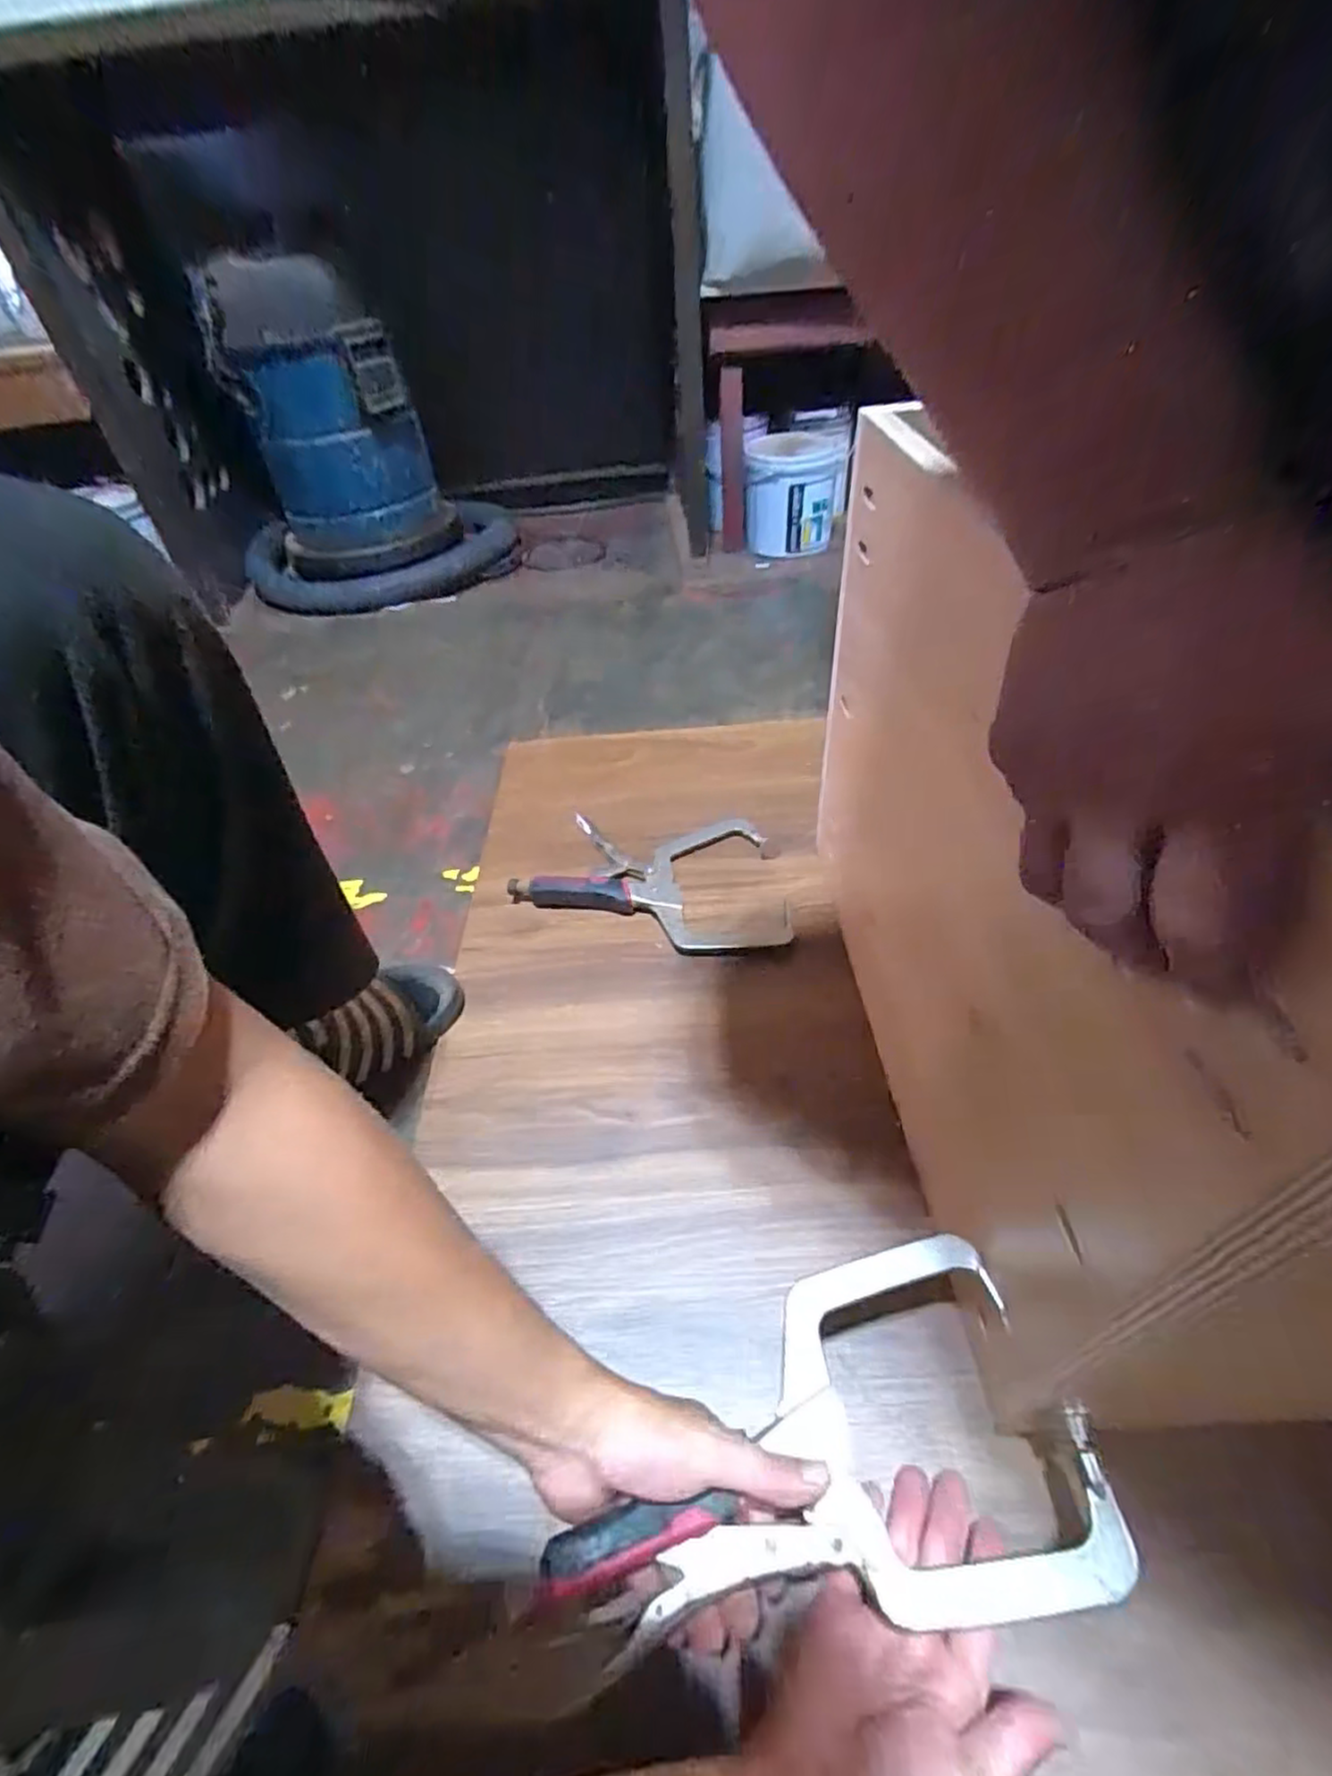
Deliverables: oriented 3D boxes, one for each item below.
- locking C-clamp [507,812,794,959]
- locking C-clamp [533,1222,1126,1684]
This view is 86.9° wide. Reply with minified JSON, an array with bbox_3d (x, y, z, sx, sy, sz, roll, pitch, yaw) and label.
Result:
[{"bbox_3d":[0.004,-0.024,0.772,0.292,0.029,0.196,12,47,19],"label":"locking C-clamp"},{"bbox_3d":[0.078,0.284,0.373,0.275,0.022,0.157,-7,44,-1],"label":"locking C-clamp"}]

